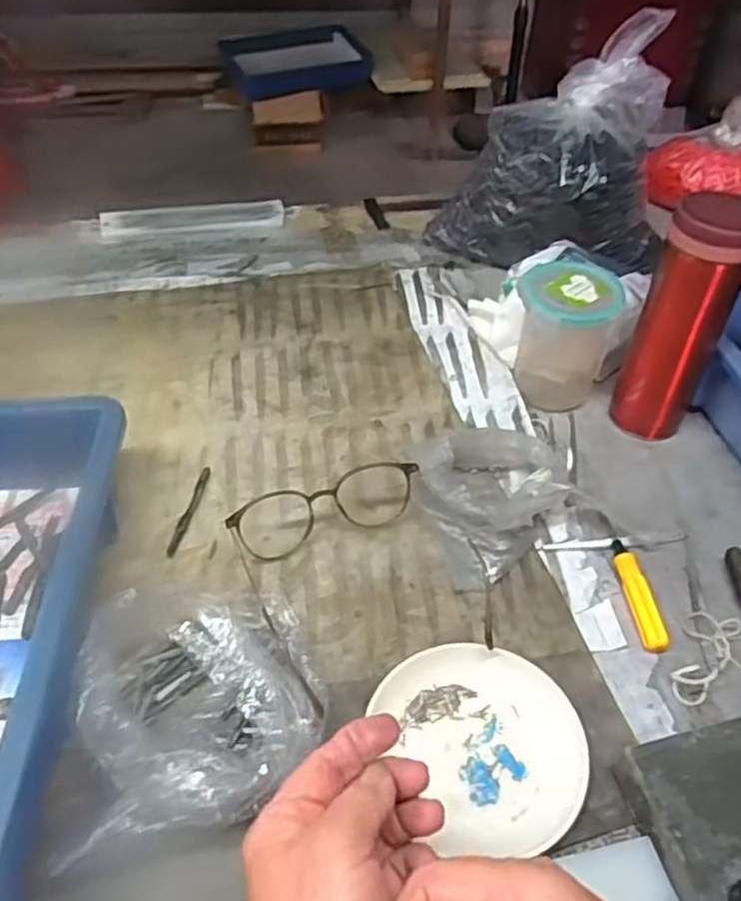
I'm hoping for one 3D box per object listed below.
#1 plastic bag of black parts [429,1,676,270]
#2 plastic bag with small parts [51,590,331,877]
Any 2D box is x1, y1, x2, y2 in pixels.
[{"bbox_3d":[0.187,-0.284,0.730,0.174,0.197,0.177,-23,50,-25],"label":"plastic bag of black parts"},{"bbox_3d":[-0.092,0.136,0.410,0.129,0.058,0.146,-3,44,-7],"label":"plastic bag with small parts"}]

